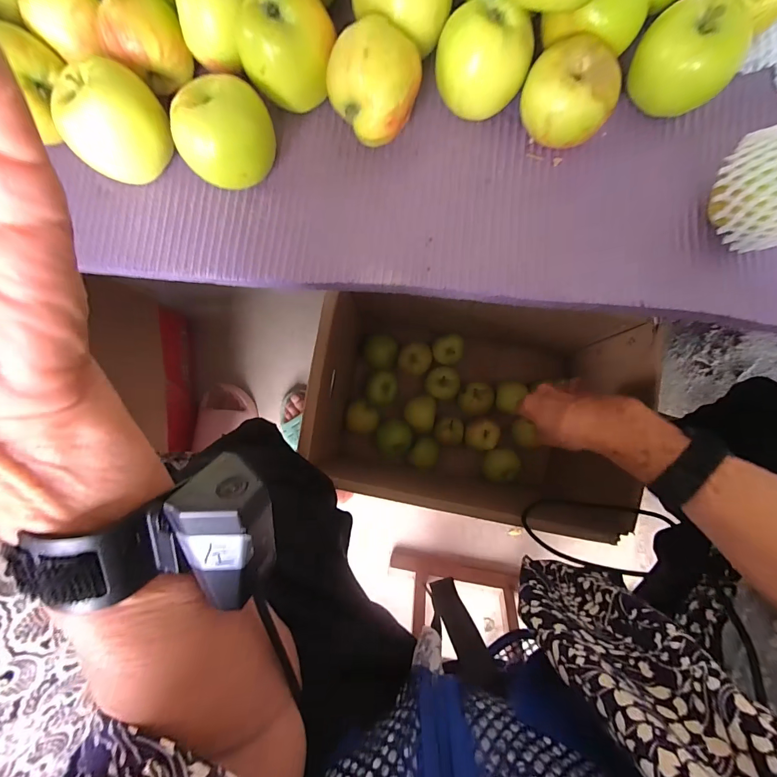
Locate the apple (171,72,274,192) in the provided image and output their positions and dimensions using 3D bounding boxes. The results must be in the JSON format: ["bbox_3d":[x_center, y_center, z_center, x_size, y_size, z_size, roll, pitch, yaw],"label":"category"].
[{"bbox_3d":[-0.114,-0.177,0.256,0.059,0.056,0.066,31,90,5],"label":"apple"}]

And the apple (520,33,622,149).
[{"bbox_3d":[0.122,-0.195,0.250,0.060,0.050,0.054,32,90,5],"label":"apple"}]

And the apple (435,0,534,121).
[{"bbox_3d":[0.064,-0.222,0.250,0.061,0.056,0.050,13,88,5],"label":"apple"}]

